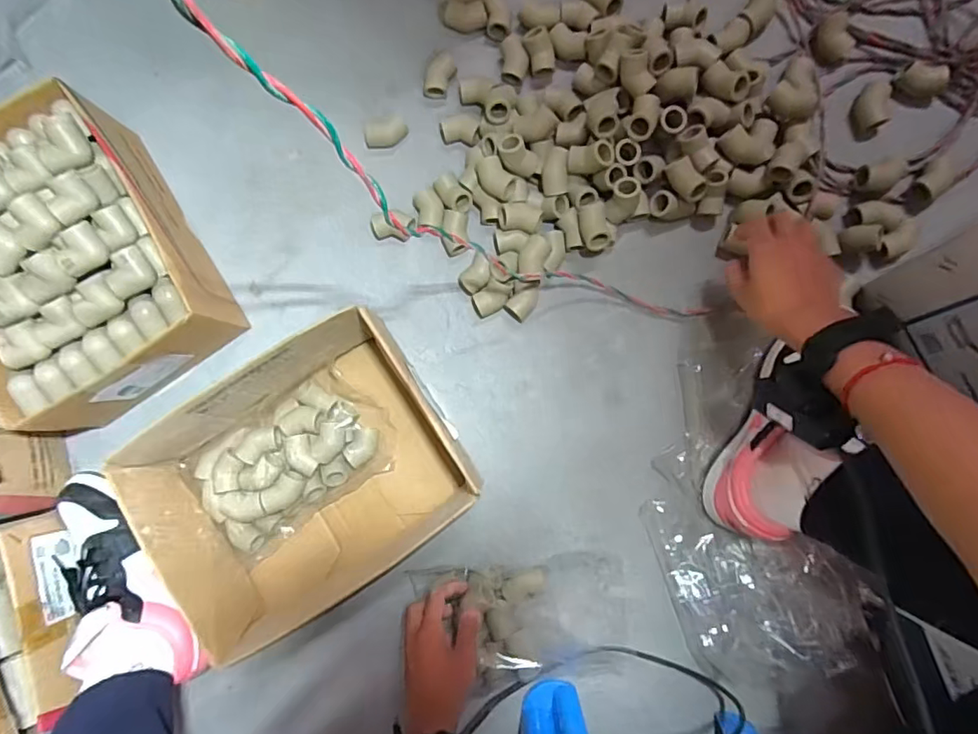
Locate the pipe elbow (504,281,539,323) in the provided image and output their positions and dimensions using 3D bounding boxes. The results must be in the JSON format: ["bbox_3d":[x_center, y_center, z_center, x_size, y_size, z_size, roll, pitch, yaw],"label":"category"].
[{"bbox_3d":[0.038,-0.075,0.603,0.029,0.024,0.046,27,89,5],"label":"pipe elbow"}]

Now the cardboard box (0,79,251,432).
[{"bbox_3d":[-0.451,-0.114,0.578,0.221,0.137,0.303,-31,86,2],"label":"cardboard box"}]

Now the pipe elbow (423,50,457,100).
[{"bbox_3d":[-0.057,-0.337,0.625,0.030,0.021,0.047,30,89,5],"label":"pipe elbow"}]

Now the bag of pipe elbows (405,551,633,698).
[{"bbox_3d":[0.035,0.276,0.583,0.234,0.054,0.120,-7,88,4],"label":"bag of pipe elbows"}]

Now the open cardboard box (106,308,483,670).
[{"bbox_3d":[-0.182,0.113,0.566,0.292,0.125,0.235,-31,86,2],"label":"open cardboard box"}]

